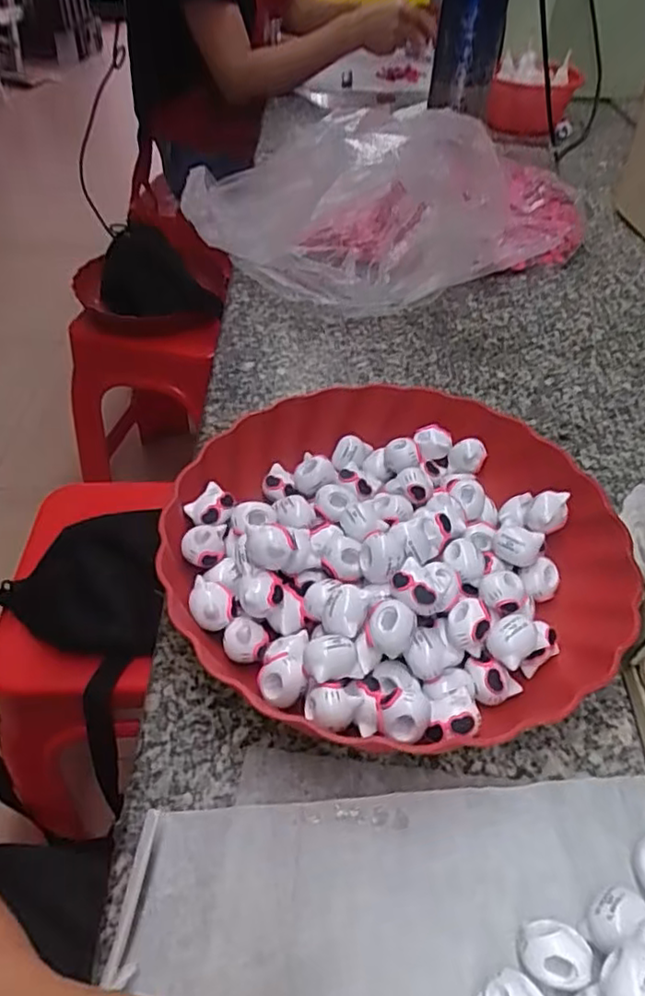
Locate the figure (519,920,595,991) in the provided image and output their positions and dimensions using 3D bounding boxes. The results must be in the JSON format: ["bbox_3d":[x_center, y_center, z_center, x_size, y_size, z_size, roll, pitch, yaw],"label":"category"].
[{"bbox_3d":[0.088,0.174,0.241,0.024,0.021,0.019,21,48,18],"label":"figure"}]

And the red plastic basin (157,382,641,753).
[{"bbox_3d":[0.040,0.027,0.363,0.241,0.061,0.239,1,45,-1],"label":"red plastic basin"}]

